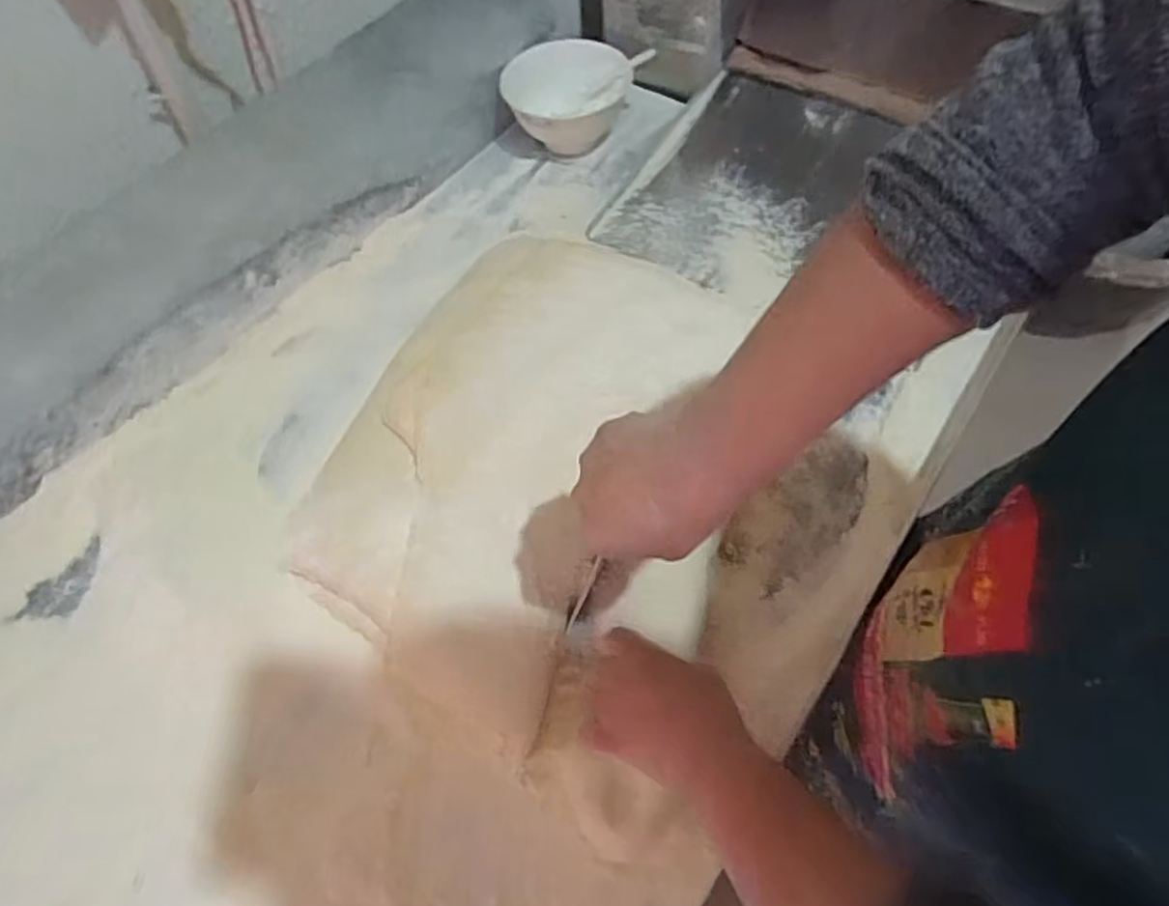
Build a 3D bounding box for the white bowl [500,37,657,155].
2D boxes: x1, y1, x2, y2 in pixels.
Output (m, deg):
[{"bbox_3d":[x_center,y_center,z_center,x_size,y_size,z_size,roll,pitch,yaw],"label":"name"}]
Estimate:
[{"bbox_3d":[-0.021,-0.402,0.826,0.133,0.079,0.140,-1,61,1],"label":"white bowl"}]

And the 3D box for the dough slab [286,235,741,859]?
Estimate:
[{"bbox_3d":[-0.039,0.012,0.587,0.311,0.069,0.454,16,62,10],"label":"dough slab"}]

